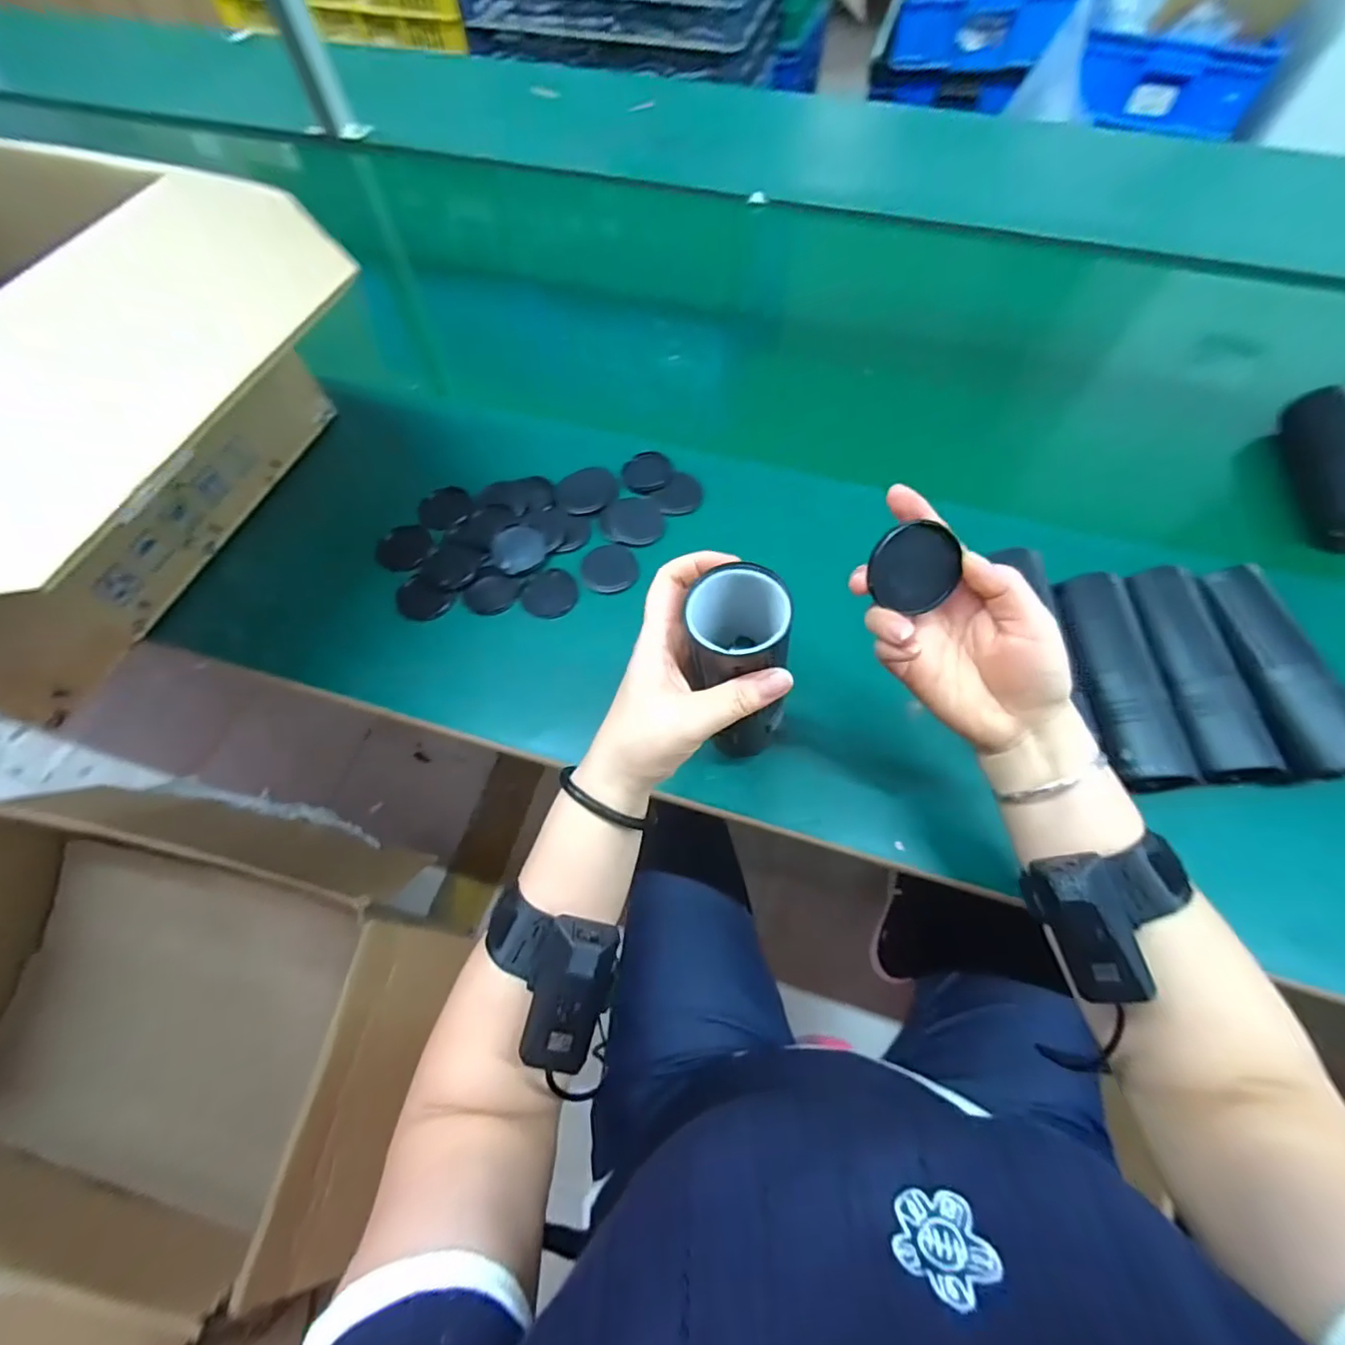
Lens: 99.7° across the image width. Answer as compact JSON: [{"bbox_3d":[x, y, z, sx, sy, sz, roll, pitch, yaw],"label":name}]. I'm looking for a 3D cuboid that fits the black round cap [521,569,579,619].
[{"bbox_3d":[-0.109,-0.071,0.507,0.048,0.008,0.046,0,64,1],"label":"black round cap"}]

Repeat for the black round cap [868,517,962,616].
[{"bbox_3d":[0.130,-0.054,0.303,0.048,0.044,0.004,1,19,-6],"label":"black round cap"}]

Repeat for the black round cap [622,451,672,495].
[{"bbox_3d":[-0.024,-0.195,0.557,0.048,0.007,0.050,0,64,1],"label":"black round cap"}]

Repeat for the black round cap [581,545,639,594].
[{"bbox_3d":[-0.056,-0.093,0.507,0.048,0.006,0.046,0,64,1],"label":"black round cap"}]

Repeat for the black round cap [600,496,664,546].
[{"bbox_3d":[-0.038,-0.142,0.532,0.056,0.004,0.055,0,64,1],"label":"black round cap"}]

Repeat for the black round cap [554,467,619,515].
[{"bbox_3d":[-0.083,-0.177,0.549,0.059,0.009,0.064,0,64,1],"label":"black round cap"}]

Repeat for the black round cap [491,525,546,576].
[{"bbox_3d":[-0.140,-0.112,0.515,0.047,0.008,0.044,-41,82,-11],"label":"black round cap"}]

